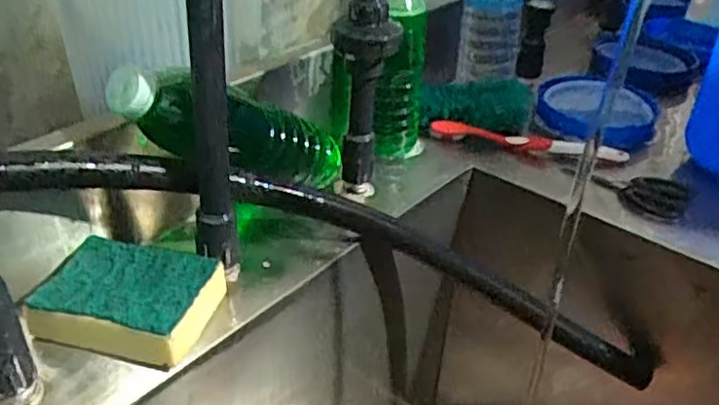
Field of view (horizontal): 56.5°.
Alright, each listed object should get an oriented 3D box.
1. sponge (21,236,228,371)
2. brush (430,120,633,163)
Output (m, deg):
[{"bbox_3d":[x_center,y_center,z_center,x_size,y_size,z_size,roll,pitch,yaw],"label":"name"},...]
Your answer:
[{"bbox_3d":[-0.144,0.063,0.423,0.108,0.032,0.080,7,33,6],"label":"sponge"},{"bbox_3d":[0.161,-0.059,0.637,0.184,0.020,0.022,7,33,6],"label":"brush"}]

